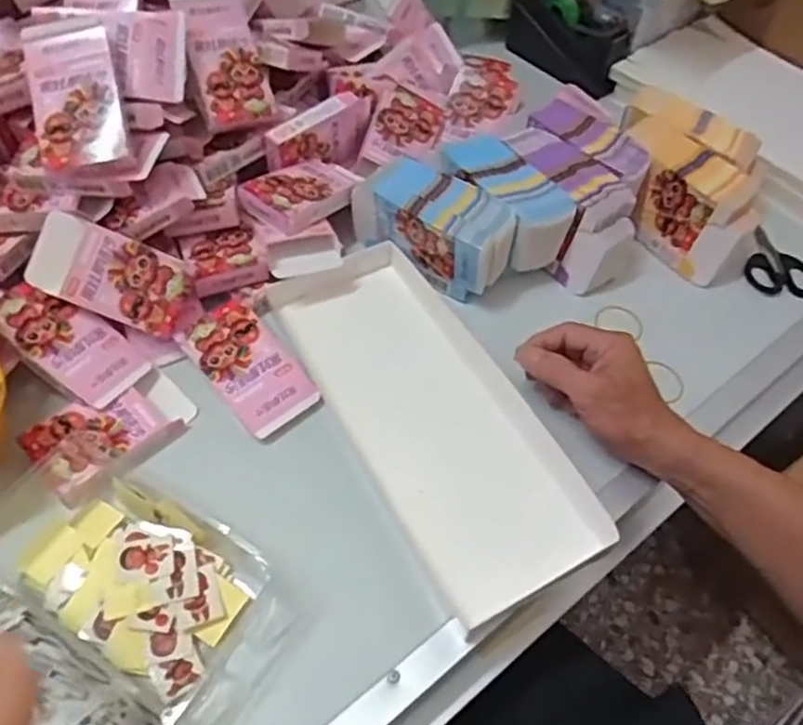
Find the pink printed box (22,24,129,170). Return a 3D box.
[{"bbox_3d":[-0.254,-0.207,0.541,0.066,0.017,0.123,-13,81,1],"label":"pink printed box"}]

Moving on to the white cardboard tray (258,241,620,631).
[{"bbox_3d":[0.018,0.036,0.565,0.131,0.027,0.329,-24,59,-18],"label":"white cardboard tray"}]

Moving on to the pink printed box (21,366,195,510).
[{"bbox_3d":[-0.222,0.054,0.543,0.115,0.025,0.073,-37,64,-25],"label":"pink printed box"}]

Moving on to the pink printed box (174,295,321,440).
[{"bbox_3d":[-0.126,0.004,0.573,0.066,0.027,0.121,-34,63,-23],"label":"pink printed box"}]

